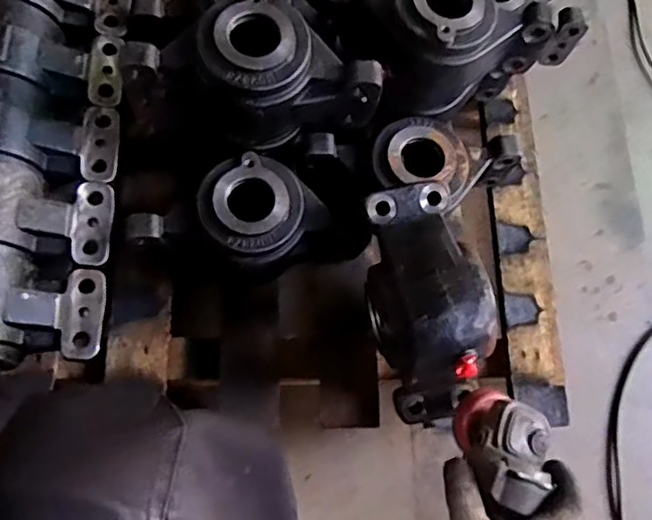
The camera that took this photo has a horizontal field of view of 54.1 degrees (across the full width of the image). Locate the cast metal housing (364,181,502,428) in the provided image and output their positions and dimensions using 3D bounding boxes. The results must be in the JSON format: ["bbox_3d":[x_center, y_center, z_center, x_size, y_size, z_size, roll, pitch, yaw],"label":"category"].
[{"bbox_3d":[0.090,0.045,0.619,0.095,0.127,0.212,-13,74,-13],"label":"cast metal housing"}]

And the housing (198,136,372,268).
[{"bbox_3d":[-0.042,-0.048,0.654,0.168,0.087,0.121,-18,75,-14],"label":"housing"}]

